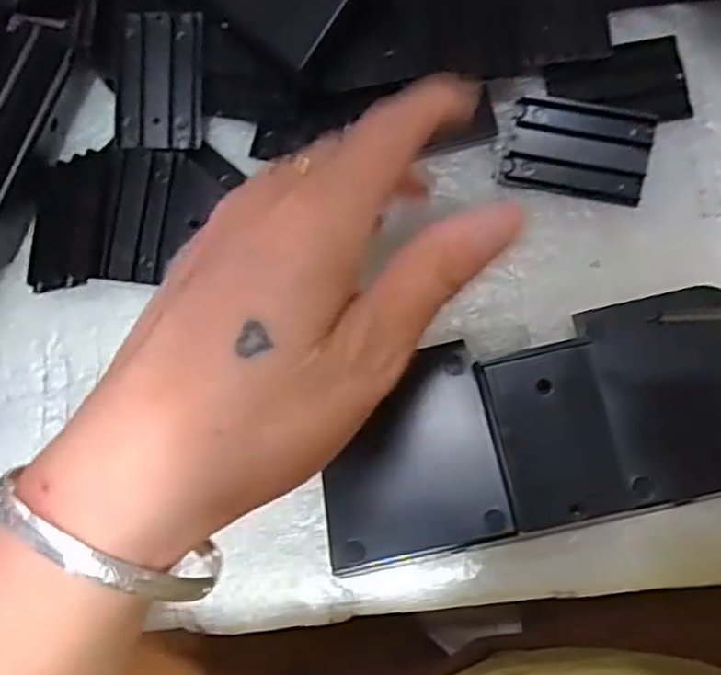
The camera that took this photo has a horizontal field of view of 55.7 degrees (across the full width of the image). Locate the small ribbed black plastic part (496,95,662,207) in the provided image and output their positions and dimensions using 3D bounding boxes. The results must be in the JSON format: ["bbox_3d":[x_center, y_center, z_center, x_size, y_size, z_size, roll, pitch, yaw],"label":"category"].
[{"bbox_3d":[0.086,-0.073,0.270,0.052,0.011,0.033,13,82,5],"label":"small ribbed black plastic part"}]

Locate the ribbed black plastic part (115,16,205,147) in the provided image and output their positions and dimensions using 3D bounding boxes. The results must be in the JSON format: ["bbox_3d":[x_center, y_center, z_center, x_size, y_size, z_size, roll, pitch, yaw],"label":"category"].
[{"bbox_3d":[-0.081,-0.104,0.275,0.033,0.005,0.054,2,93,-2],"label":"ribbed black plastic part"}]

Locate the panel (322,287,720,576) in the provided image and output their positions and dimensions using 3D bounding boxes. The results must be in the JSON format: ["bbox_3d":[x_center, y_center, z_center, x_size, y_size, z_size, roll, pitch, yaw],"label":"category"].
[{"bbox_3d":[0.066,0.032,0.242,0.162,0.036,0.068,-14,81,1],"label":"panel"}]

